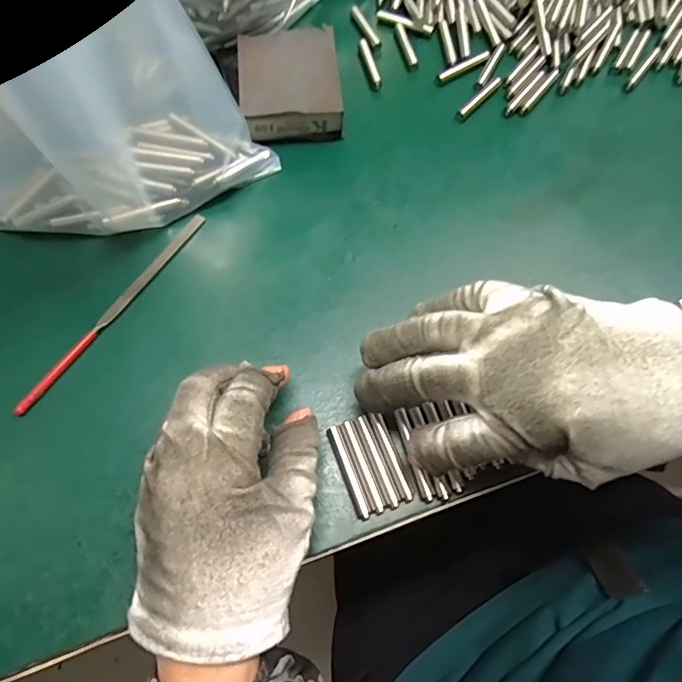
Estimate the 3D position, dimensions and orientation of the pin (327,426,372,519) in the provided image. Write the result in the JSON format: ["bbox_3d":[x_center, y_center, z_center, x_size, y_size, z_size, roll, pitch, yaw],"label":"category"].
[{"bbox_3d":[0.003,0.067,0.250,0.007,0.005,0.048,-19,67,-8],"label":"pin"}]

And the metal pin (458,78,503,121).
[{"bbox_3d":[0.102,-0.177,0.355,0.007,0.008,0.046,41,72,17],"label":"metal pin"}]

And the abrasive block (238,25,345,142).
[{"bbox_3d":[-0.036,-0.183,0.349,0.067,0.032,0.082,-8,66,-3],"label":"abrasive block"}]

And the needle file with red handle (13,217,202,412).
[{"bbox_3d":[-0.135,-0.021,0.294,0.010,0.005,0.155,28,69,12],"label":"needle file with red handle"}]

